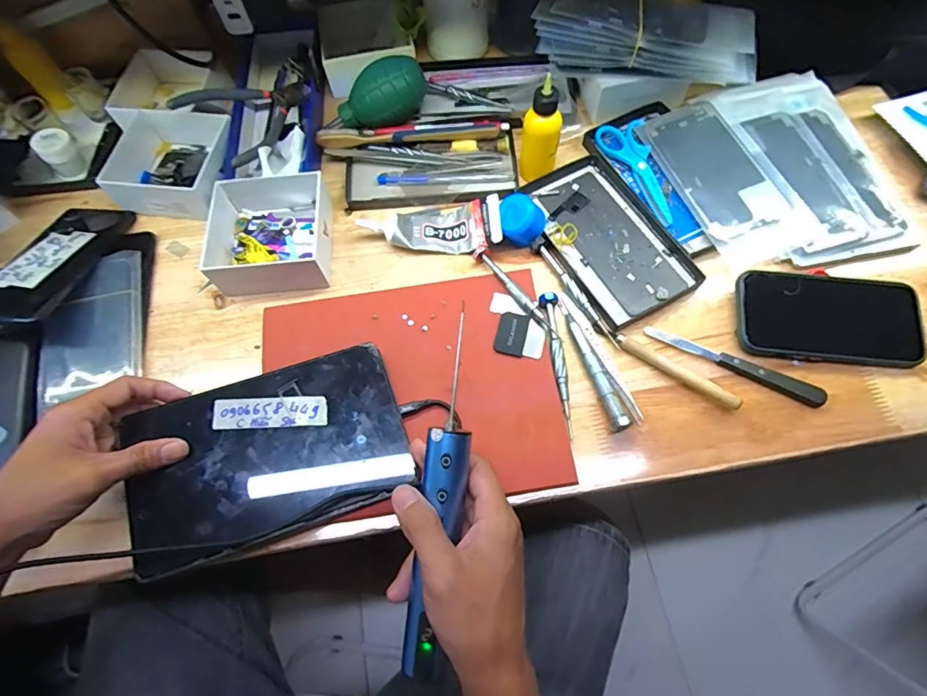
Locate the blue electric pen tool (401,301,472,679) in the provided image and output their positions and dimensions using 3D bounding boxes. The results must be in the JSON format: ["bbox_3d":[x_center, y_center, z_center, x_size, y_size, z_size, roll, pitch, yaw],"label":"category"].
[{"bbox_3d":[-0.014,0.095,0.315,0.030,0.015,0.222,8,85,6],"label":"blue electric pen tool"}]

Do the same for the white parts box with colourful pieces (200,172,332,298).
[{"bbox_3d":[-0.184,-0.112,0.469,0.107,0.040,0.113,-7,66,0],"label":"white parts box with colourful pieces"}]

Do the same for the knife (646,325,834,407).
[{"bbox_3d":[0.232,0.010,0.416,0.148,0.014,0.021,25,70,13],"label":"knife"}]

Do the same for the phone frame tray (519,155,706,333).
[{"bbox_3d":[0.139,-0.109,0.474,0.105,0.009,0.178,-28,68,-9],"label":"phone frame tray"}]

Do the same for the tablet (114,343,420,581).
[{"bbox_3d":[-0.149,0.082,0.372,0.203,0.013,0.123,-17,74,-11],"label":"tablet"}]

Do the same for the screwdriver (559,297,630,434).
[{"bbox_3d":[0.111,0.011,0.416,0.015,0.010,0.124,-17,67,-4],"label":"screwdriver"}]

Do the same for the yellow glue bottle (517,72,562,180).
[{"bbox_3d":[0.073,-0.202,0.466,0.031,0.100,0.035,30,71,15],"label":"yellow glue bottle"}]

